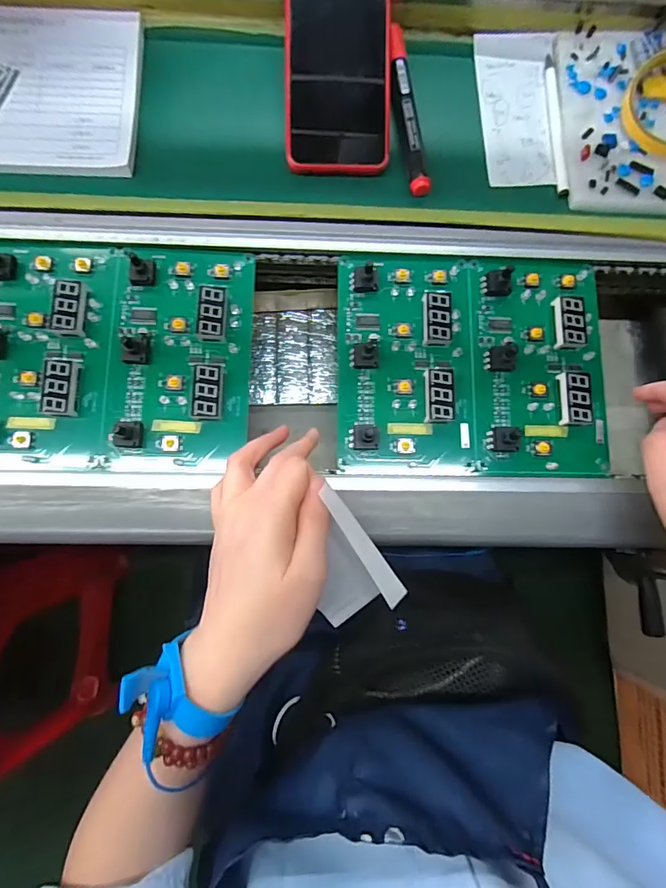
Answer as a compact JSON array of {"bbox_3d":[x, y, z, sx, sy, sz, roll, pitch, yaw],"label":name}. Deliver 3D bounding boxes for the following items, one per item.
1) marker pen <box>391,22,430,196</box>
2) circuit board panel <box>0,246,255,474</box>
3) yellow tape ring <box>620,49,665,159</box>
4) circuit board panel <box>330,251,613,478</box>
[{"bbox_3d":[0.056,-0.257,0.344,0.018,0.018,0.140,-6,84,-5],"label":"marker pen"},{"bbox_3d":[-0.158,-0.064,0.313,0.193,0.020,0.162,2,83,-4],"label":"circuit board panel"},{"bbox_3d":[0.269,-0.266,0.345,0.086,0.011,0.088,-16,84,11],"label":"yellow tape ring"},{"bbox_3d":[0.105,-0.061,0.329,0.197,0.019,0.163,1,83,-4],"label":"circuit board panel"}]

